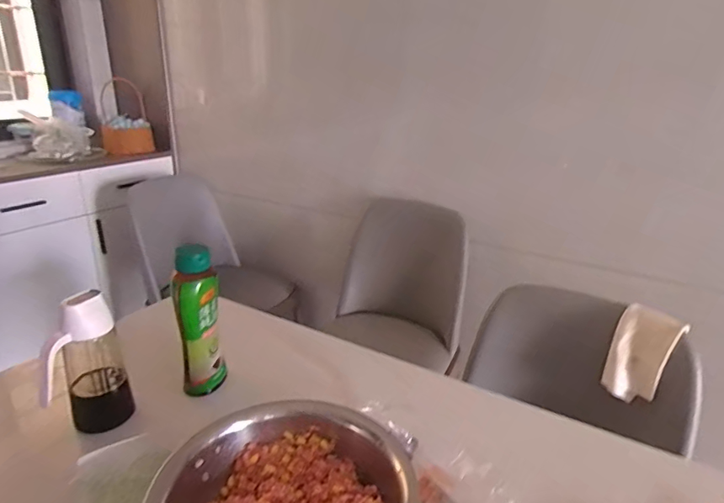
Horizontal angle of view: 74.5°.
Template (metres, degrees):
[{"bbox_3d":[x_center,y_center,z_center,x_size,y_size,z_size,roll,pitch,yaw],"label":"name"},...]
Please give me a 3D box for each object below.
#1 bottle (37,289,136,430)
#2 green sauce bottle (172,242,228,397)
[{"bbox_3d":[-0.407,0.176,0.699,0.104,0.226,0.082,-11,24,-28],"label":"bottle"},{"bbox_3d":[-0.266,0.116,0.780,0.071,0.245,0.052,-7,22,-19],"label":"green sauce bottle"}]

